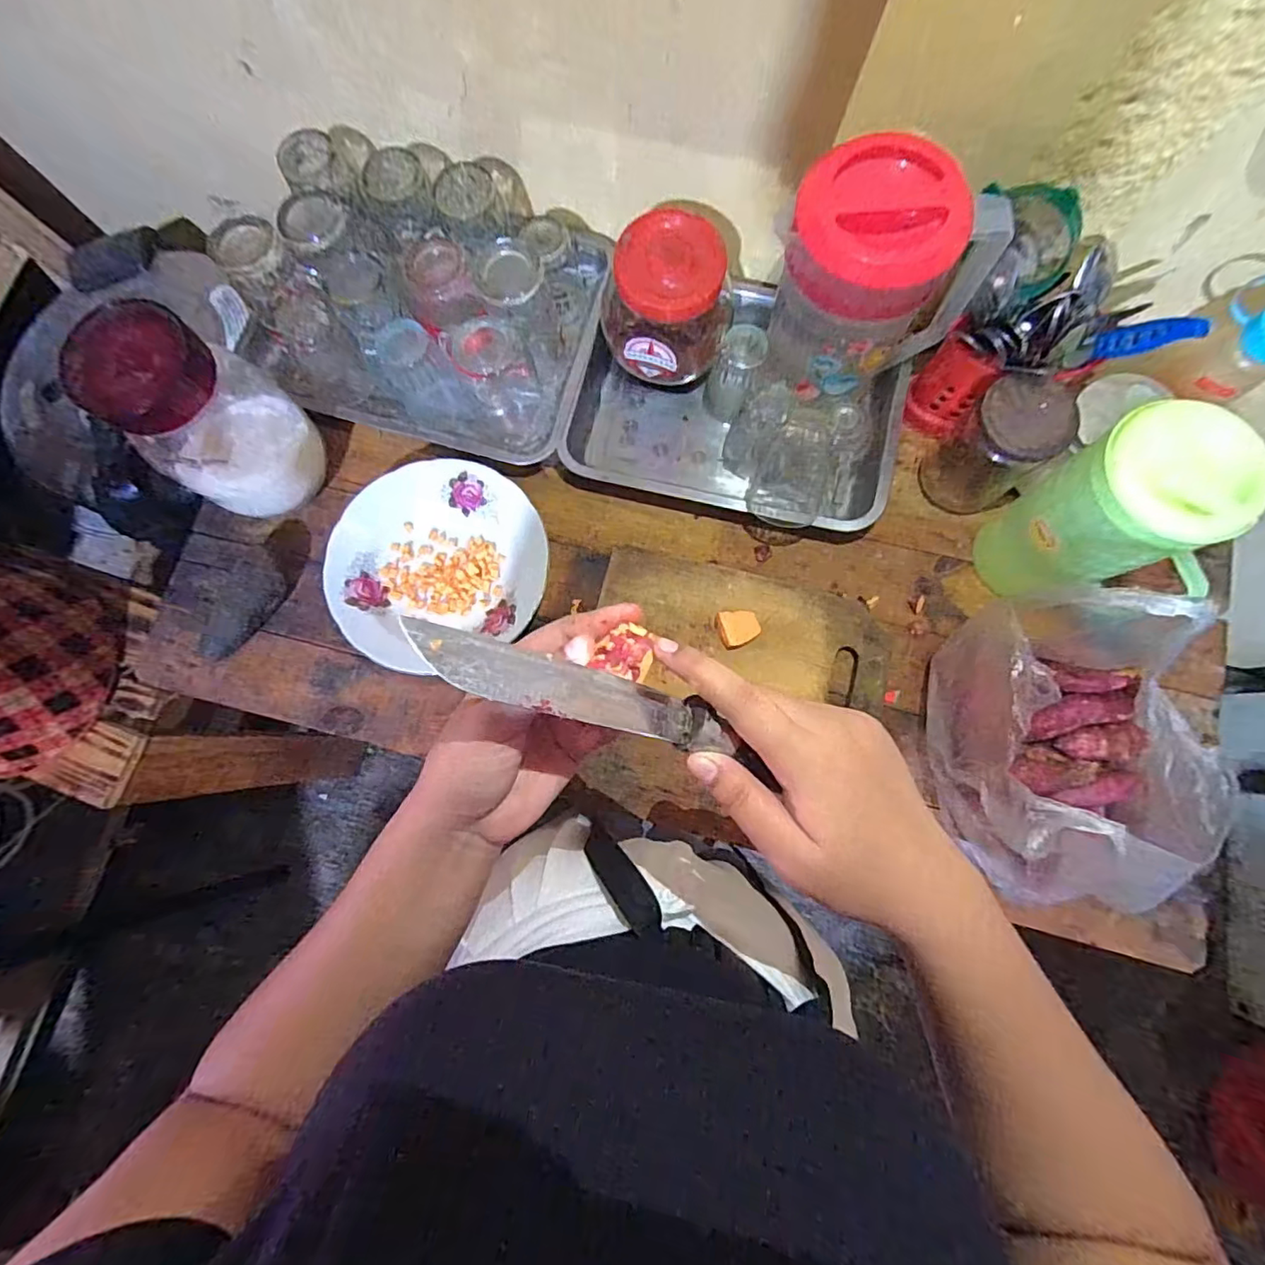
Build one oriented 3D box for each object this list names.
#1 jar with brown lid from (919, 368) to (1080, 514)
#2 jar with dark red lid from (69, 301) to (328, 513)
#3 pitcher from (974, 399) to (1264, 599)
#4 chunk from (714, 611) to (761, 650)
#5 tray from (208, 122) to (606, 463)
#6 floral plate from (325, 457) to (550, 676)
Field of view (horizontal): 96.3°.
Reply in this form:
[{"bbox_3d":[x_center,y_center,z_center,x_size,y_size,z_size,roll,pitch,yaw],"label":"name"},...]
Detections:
[{"bbox_3d":[0.353,-0.178,0.547,0.081,0.129,0.087,0,80,1],"label":"jar with brown lid"},{"bbox_3d":[-0.392,-0.197,0.525,0.124,0.173,0.121,0,80,1],"label":"jar with dark red lid"},{"bbox_3d":[0.391,-0.092,0.483,0.100,0.194,0.097,19,81,4],"label":"pitcher"},{"bbox_3d":[0.108,-0.005,0.568,0.042,0.011,0.036,-17,80,-2],"label":"chunk"},{"bbox_3d":[-0.220,-0.369,0.607,0.363,0.127,0.294,18,81,4],"label":"tray"},{"bbox_3d":[-0.201,-0.079,0.593,0.215,0.038,0.205,0,80,1],"label":"floral plate"}]

